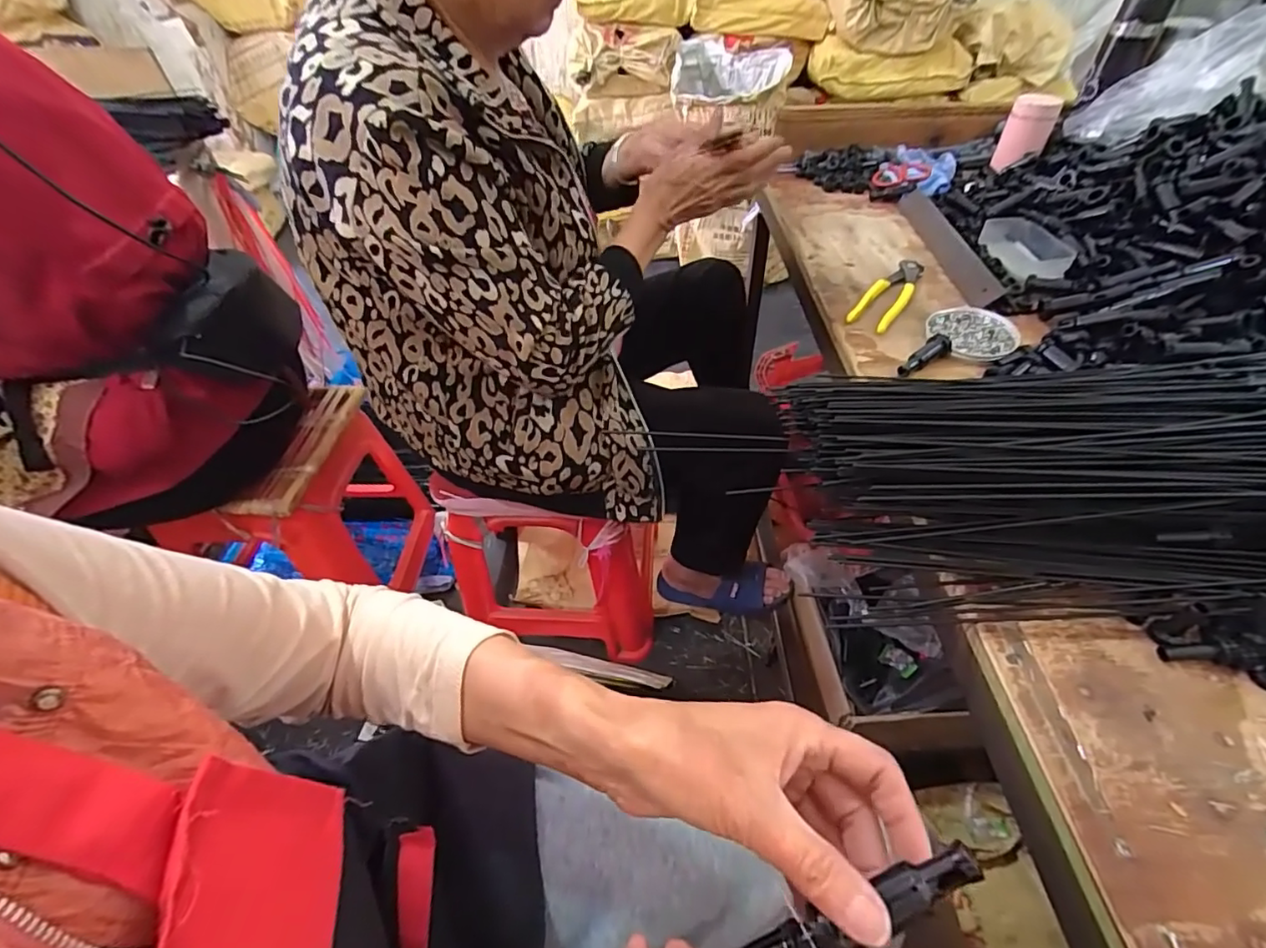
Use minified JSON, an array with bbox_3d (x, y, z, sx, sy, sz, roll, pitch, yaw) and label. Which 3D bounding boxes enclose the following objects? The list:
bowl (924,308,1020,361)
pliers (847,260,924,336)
[{"bbox_3d":[0.370,-0.154,0.610,0.089,0.014,0.092,-2,46,3],"label":"bowl"},{"bbox_3d":[0.316,-0.224,0.681,0.045,0.014,0.166,27,54,27],"label":"pliers"}]

